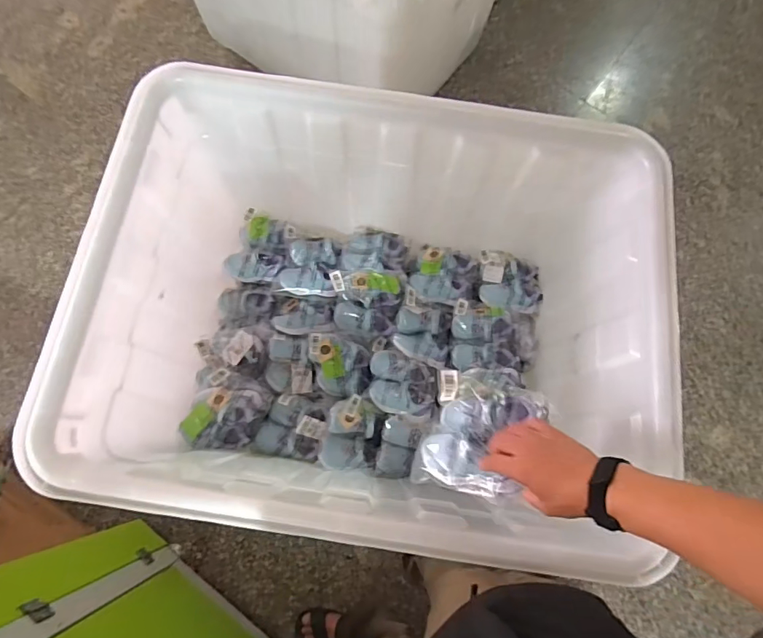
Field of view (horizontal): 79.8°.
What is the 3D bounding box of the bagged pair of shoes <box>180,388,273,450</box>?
[{"bbox_3d":[-0.355,0.224,1.027,0.192,0.060,0.129,0,75,-2],"label":"bagged pair of shoes"}]

